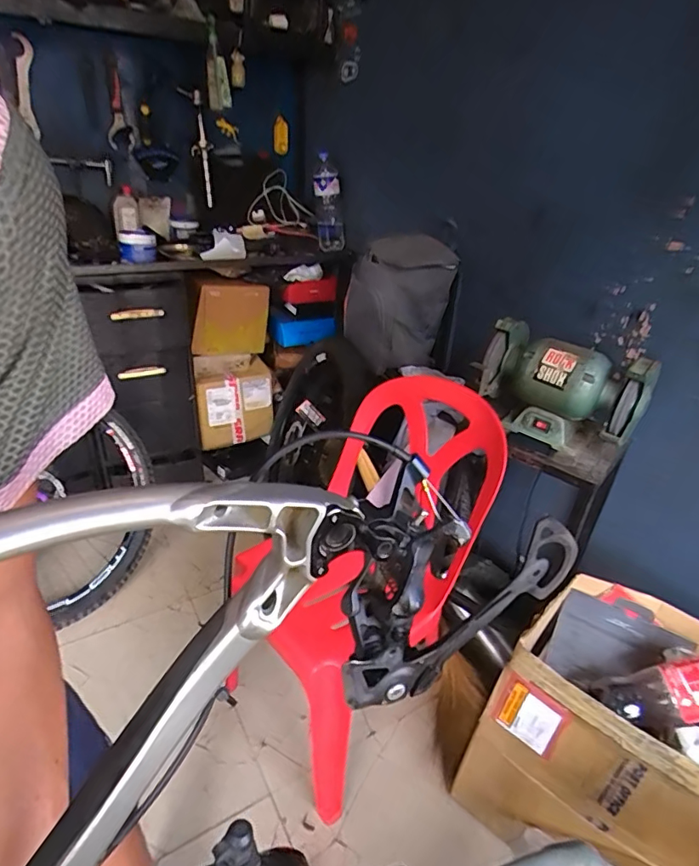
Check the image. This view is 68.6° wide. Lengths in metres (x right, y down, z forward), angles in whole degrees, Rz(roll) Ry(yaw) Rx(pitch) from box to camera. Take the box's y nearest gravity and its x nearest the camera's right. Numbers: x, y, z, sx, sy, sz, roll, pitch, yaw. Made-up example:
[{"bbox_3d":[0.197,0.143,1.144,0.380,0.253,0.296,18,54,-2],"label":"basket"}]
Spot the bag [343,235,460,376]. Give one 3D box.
[{"bbox_3d":[0.145,-0.358,1.459,0.208,0.341,0.241,-16,36,-32],"label":"bag"}]

